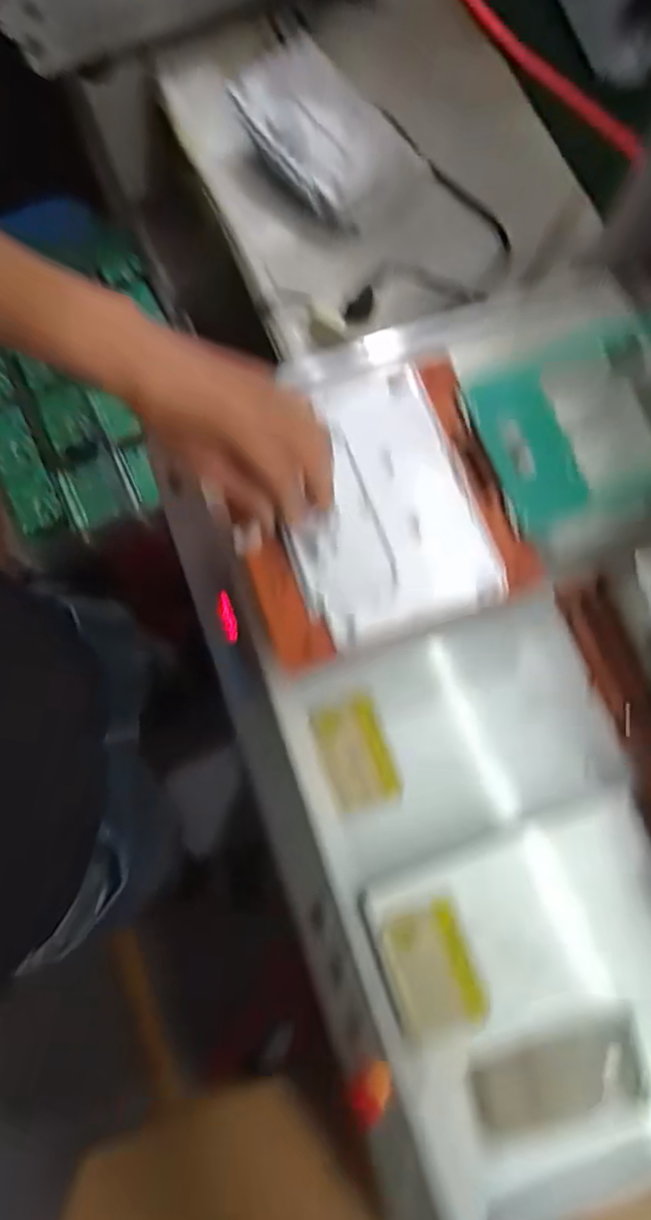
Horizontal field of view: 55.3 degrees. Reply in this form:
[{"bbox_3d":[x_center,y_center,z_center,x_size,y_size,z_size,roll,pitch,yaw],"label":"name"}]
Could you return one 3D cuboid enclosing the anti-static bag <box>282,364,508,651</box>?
[{"bbox_3d":[0.033,-0.082,0.459,0.132,0.028,0.201,-18,77,-2],"label":"anti-static bag"}]

